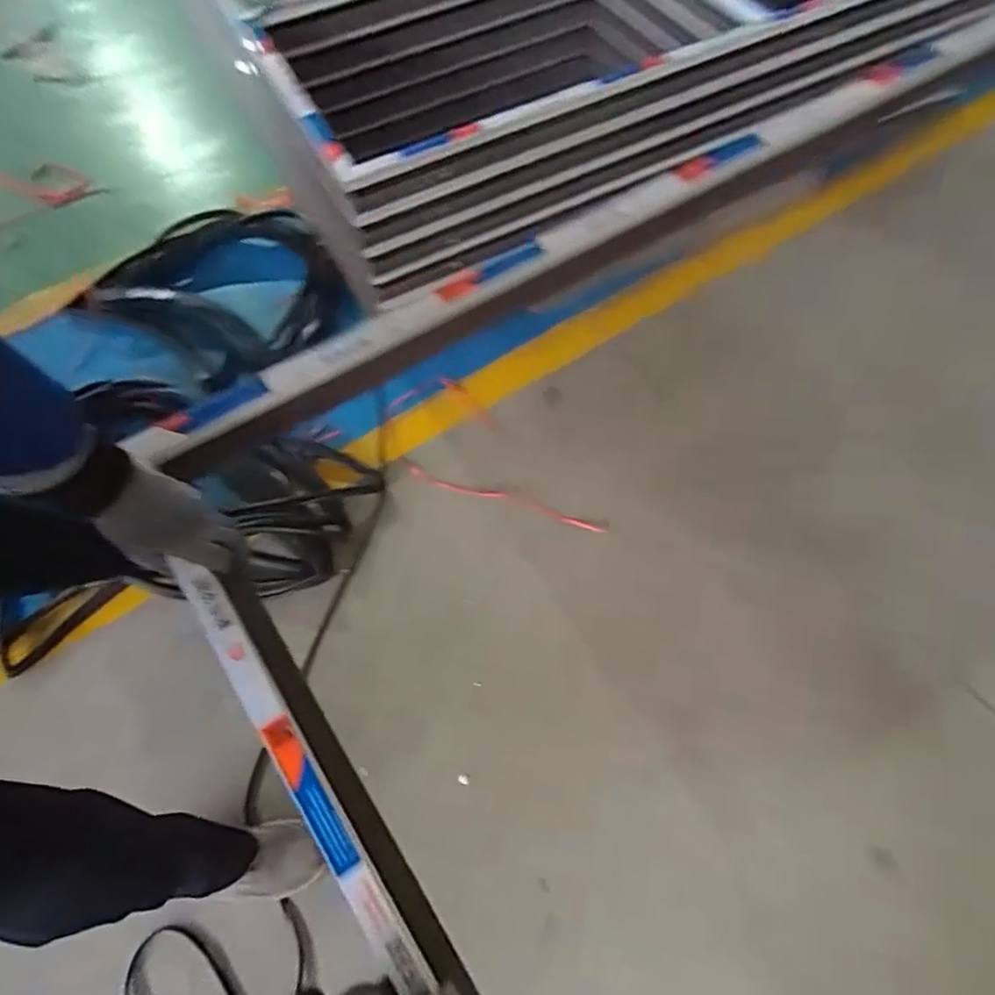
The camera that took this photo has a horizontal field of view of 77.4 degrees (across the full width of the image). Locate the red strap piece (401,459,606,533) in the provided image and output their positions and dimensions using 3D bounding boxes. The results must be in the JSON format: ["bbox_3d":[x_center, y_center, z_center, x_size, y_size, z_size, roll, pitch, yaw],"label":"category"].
[{"bbox_3d":[0.006,-0.001,1.278,0.440,0.015,0.031,16,61,11],"label":"red strap piece"}]

